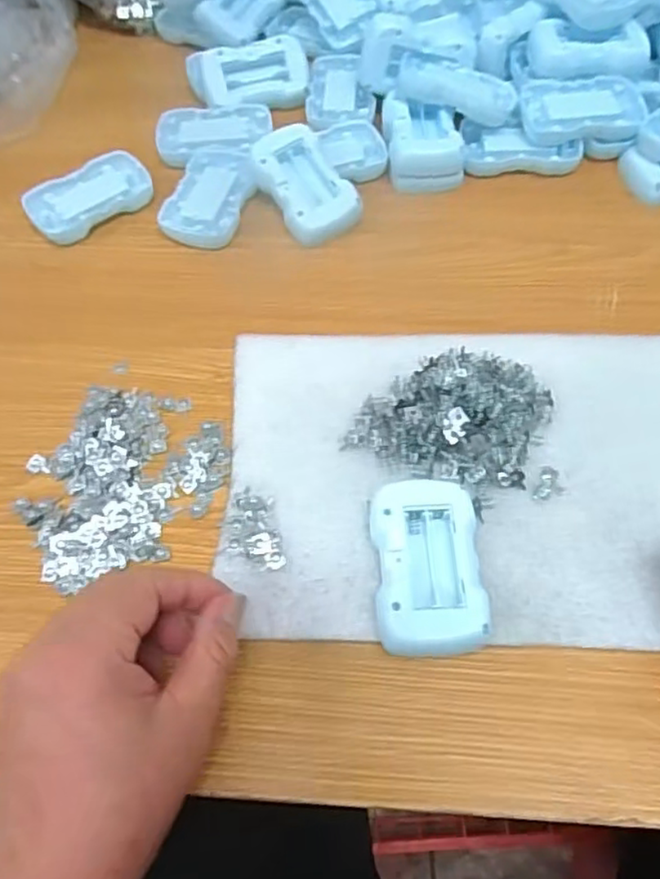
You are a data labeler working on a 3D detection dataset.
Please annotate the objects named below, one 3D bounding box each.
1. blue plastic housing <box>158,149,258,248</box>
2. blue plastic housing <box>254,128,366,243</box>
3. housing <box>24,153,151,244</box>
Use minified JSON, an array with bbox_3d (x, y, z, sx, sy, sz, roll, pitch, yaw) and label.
[{"bbox_3d":[-0.085,-0.177,0.473,0.054,0.013,0.087,11,61,7],"label":"blue plastic housing"},{"bbox_3d":[-0.019,-0.181,0.459,0.053,0.020,0.089,-33,78,-10],"label":"blue plastic housing"},{"bbox_3d":[-0.176,-0.178,0.478,0.090,0.014,0.056,-35,65,-17],"label":"housing"}]

